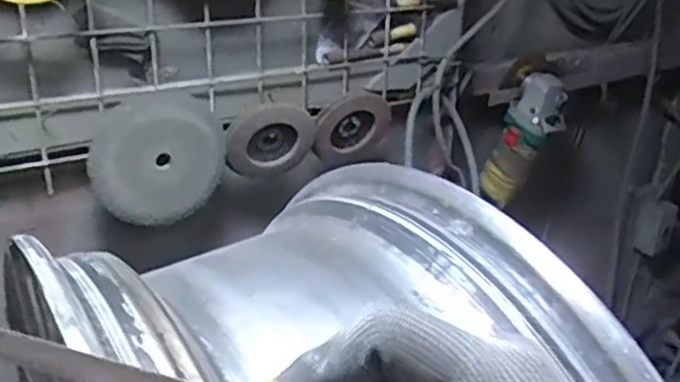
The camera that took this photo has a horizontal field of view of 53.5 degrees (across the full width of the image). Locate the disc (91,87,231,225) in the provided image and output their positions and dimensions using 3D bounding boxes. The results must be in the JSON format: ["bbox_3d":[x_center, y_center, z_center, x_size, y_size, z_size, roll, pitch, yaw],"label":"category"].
[{"bbox_3d":[-0.171,-0.031,0.641,0.125,0.121,0.017,-10,25,-25],"label":"disc"}]

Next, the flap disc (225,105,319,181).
[{"bbox_3d":[-0.071,-0.051,0.688,0.092,0.083,0.017,-2,38,-34],"label":"flap disc"}]

